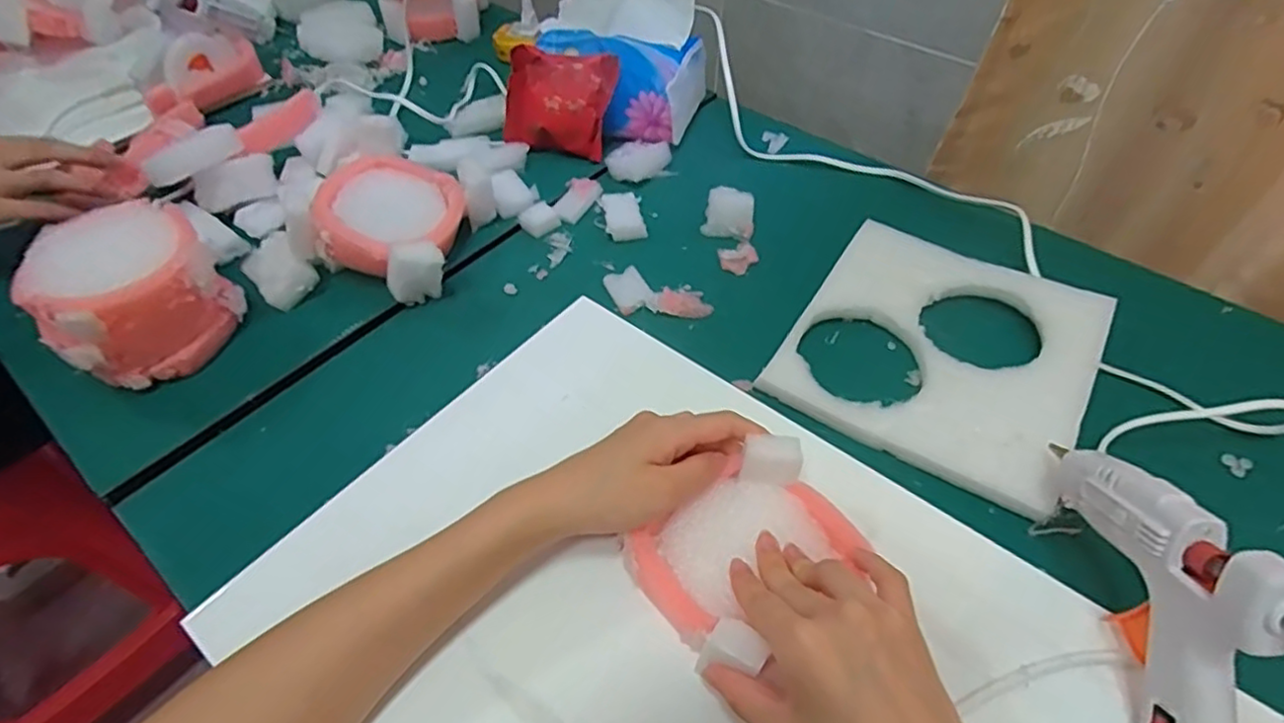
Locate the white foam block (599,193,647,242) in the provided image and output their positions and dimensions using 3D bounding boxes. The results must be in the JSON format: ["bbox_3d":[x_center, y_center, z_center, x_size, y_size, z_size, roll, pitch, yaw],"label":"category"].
[{"bbox_3d":[-0.015,-0.119,0.543,0.031,0.009,0.052,-8,50,-6],"label":"white foam block"}]

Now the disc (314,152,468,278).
[{"bbox_3d":[-0.186,-0.109,0.509,0.091,0.057,0.108,8,50,8],"label":"disc"}]

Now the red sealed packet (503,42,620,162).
[{"bbox_3d":[-0.074,-0.227,0.584,0.091,0.082,0.030,13,17,3],"label":"red sealed packet"}]

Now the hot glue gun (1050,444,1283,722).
[{"bbox_3d":[0.226,0.097,0.287,0.023,0.102,0.139,-1,50,0],"label":"hot glue gun"}]

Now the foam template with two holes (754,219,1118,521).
[{"bbox_3d":[0.196,-0.013,0.439,0.173,0.010,0.183,27,55,21],"label":"foam template with two holes"}]

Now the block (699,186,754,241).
[{"bbox_3d":[0.069,-0.118,0.532,0.039,0.025,0.032,6,50,6],"label":"block"}]

